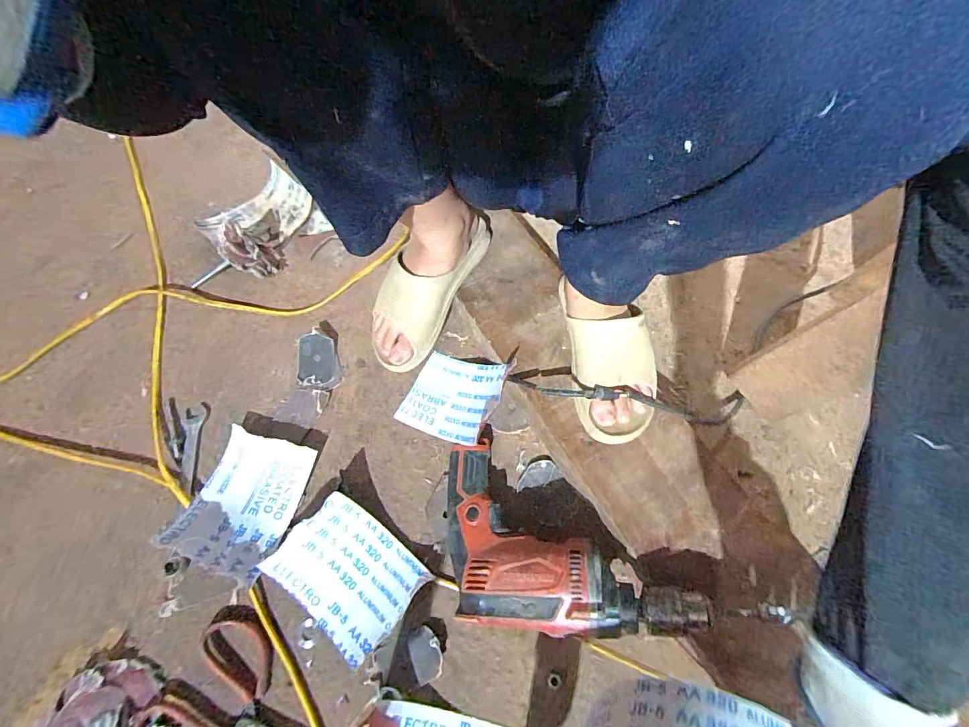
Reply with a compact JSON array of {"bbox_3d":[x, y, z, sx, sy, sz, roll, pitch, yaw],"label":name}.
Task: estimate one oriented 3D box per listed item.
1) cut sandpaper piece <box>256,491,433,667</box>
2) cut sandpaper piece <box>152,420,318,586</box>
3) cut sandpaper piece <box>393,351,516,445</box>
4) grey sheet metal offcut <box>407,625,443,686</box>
[{"bbox_3d":[-0.140,0.213,0.435,0.137,0.045,0.105,37,69,14],"label":"cut sandpaper piece"},{"bbox_3d":[-0.262,0.146,0.457,0.106,0.039,0.140,13,65,4],"label":"cut sandpaper piece"},{"bbox_3d":[-0.039,0.036,0.518,0.111,0.057,0.105,23,66,8],"label":"cut sandpaper piece"},{"bbox_3d":[-0.059,0.288,0.421,0.031,0.013,0.044,-23,68,-12],"label":"grey sheet metal offcut"}]

